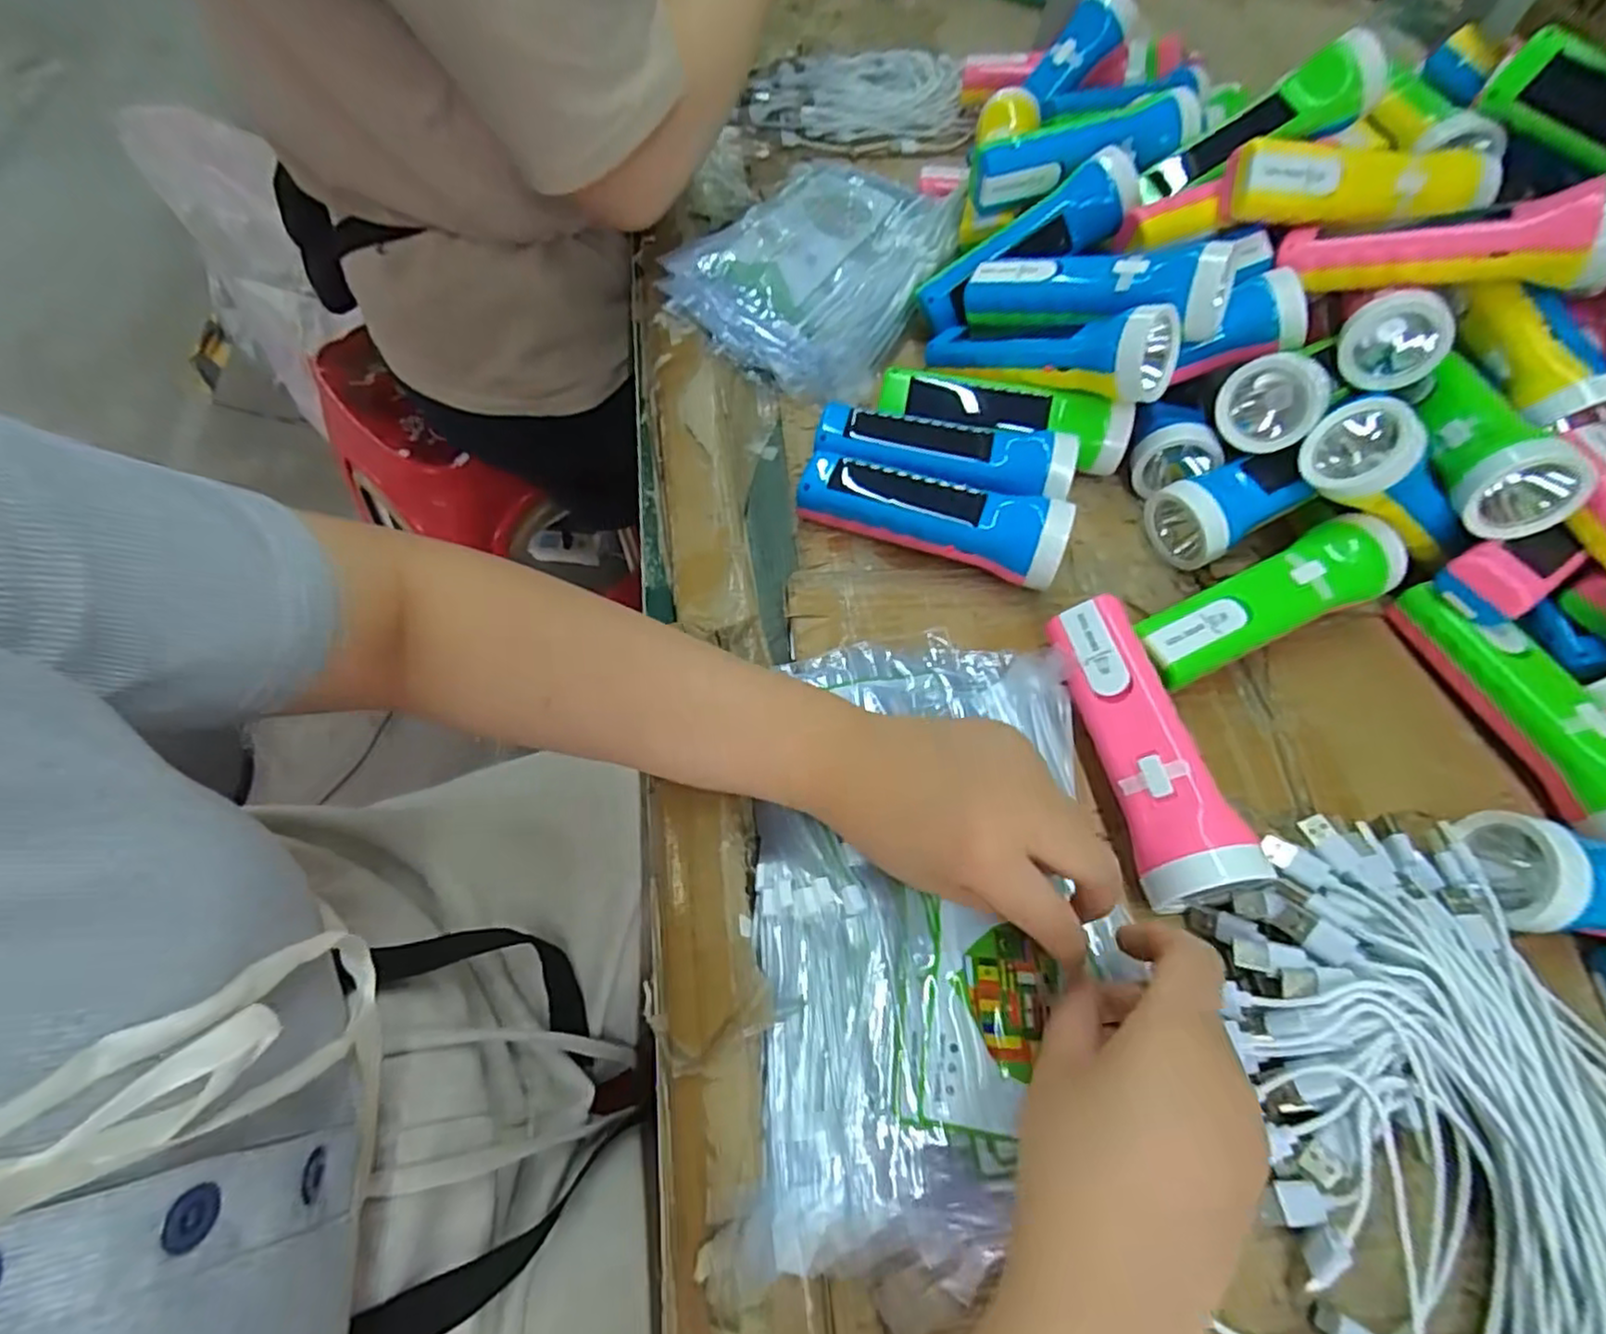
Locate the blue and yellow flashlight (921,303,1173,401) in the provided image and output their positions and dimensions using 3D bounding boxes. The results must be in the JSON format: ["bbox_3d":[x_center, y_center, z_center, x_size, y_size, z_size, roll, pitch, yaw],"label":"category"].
[{"bbox_3d":[0.151,-0.206,0.459,0.156,0.050,0.048,23,61,37],"label":"blue and yellow flashlight"}]

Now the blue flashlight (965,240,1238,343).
[{"bbox_3d":[0.182,-0.236,0.456,0.157,0.055,0.047,17,60,32],"label":"blue flashlight"}]

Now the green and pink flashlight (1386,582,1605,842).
[{"bbox_3d":[0.393,0.016,0.381,0.044,0.048,0.155,-8,62,-11],"label":"green and pink flashlight"}]

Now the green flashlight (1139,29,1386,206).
[{"bbox_3d":[0.308,-0.367,0.480,0.147,0.055,0.043,-17,58,26],"label":"green flashlight"}]

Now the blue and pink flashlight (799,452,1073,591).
[{"bbox_3d":[0.076,-0.091,0.423,0.158,0.041,0.043,18,64,15],"label":"blue and pink flashlight"}]

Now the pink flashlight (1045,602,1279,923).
[{"bbox_3d":[0.168,0.039,0.357,0.046,0.058,0.155,-4,61,-8],"label":"pink flashlight"}]

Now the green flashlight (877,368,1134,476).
[{"bbox_3d":[0.128,-0.162,0.452,0.155,0.041,0.047,16,61,3],"label":"green flashlight"}]

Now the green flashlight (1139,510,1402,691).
[{"bbox_3d":[0.258,-0.033,0.400,0.161,0.050,0.049,-22,66,-17],"label":"green flashlight"}]

